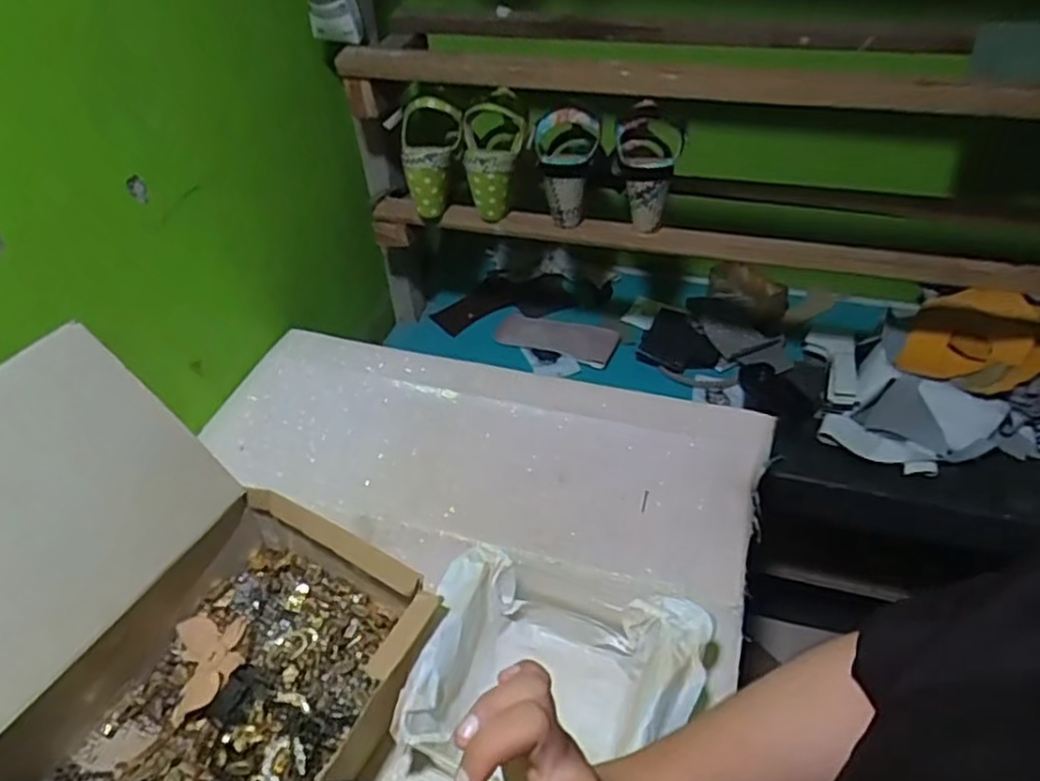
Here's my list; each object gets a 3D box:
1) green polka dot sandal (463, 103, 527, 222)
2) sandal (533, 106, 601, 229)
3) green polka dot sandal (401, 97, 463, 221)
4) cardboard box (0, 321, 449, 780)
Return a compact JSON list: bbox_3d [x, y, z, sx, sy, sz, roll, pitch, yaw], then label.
[{"bbox_3d":[-0.029,-0.284,0.869,0.077,0.132,0.068,-2,42,1],"label":"green polka dot sandal"},{"bbox_3d":[0.061,-0.272,0.849,0.086,0.140,0.082,-2,42,1],"label":"sandal"},{"bbox_3d":[-0.108,-0.289,0.873,0.076,0.139,0.073,-4,42,-1],"label":"green polka dot sandal"},{"bbox_3d":[-0.278,0.181,0.471,0.331,0.249,0.331,19,46,20],"label":"cardboard box"}]

